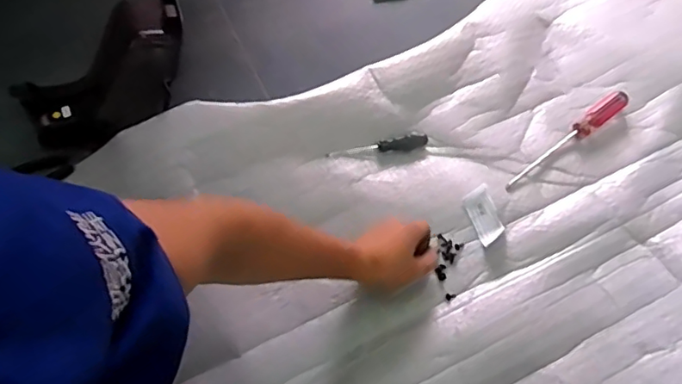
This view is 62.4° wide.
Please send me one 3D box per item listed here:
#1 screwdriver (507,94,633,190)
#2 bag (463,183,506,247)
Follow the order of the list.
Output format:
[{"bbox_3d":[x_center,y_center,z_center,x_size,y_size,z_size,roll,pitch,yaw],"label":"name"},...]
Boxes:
[{"bbox_3d":[0.313,-0.074,0.779,0.226,0.022,0.027,-34,65,-17],"label":"screwdriver"},{"bbox_3d":[0.187,0.030,0.731,0.037,0.012,0.072,-16,69,-12],"label":"bag"}]

